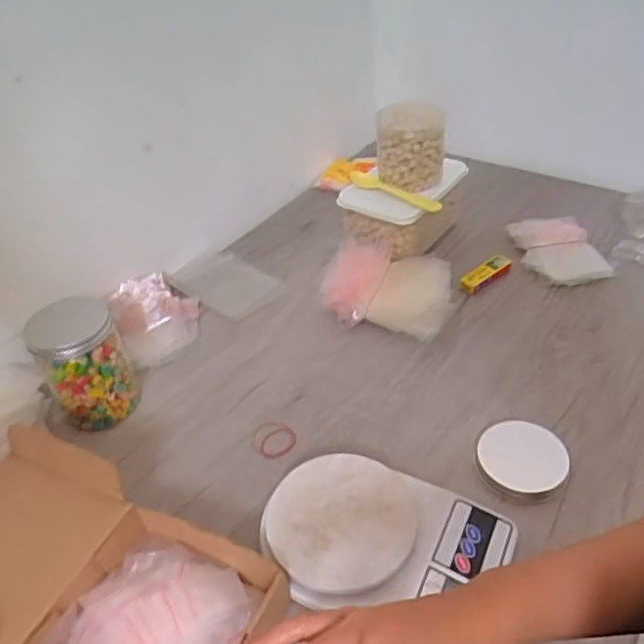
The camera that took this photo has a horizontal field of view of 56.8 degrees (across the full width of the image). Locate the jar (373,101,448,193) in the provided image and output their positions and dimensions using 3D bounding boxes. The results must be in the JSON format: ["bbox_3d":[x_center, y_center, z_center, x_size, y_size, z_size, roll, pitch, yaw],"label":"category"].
[{"bbox_3d":[0.131,-0.256,0.870,0.092,0.111,0.092,-3,41,3],"label":"jar"}]

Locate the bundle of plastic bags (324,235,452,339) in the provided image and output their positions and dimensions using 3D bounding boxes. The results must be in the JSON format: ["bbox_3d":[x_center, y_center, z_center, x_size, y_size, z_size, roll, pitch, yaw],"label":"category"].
[{"bbox_3d":[0.094,-0.054,0.804,0.158,0.073,0.137,10,43,18],"label":"bundle of plastic bags"}]

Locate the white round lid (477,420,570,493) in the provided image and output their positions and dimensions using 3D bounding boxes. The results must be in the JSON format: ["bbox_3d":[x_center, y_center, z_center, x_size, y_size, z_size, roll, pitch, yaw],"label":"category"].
[{"bbox_3d":[0.203,0.137,0.604,0.083,0.019,0.085,-3,41,3],"label":"white round lid"}]

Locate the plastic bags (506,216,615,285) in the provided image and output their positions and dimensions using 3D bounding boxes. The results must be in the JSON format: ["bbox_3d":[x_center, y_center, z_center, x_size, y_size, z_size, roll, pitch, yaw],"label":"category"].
[{"bbox_3d":[0.344,-0.108,0.862,0.109,0.021,0.136,-8,41,-2],"label":"plastic bags"}]

